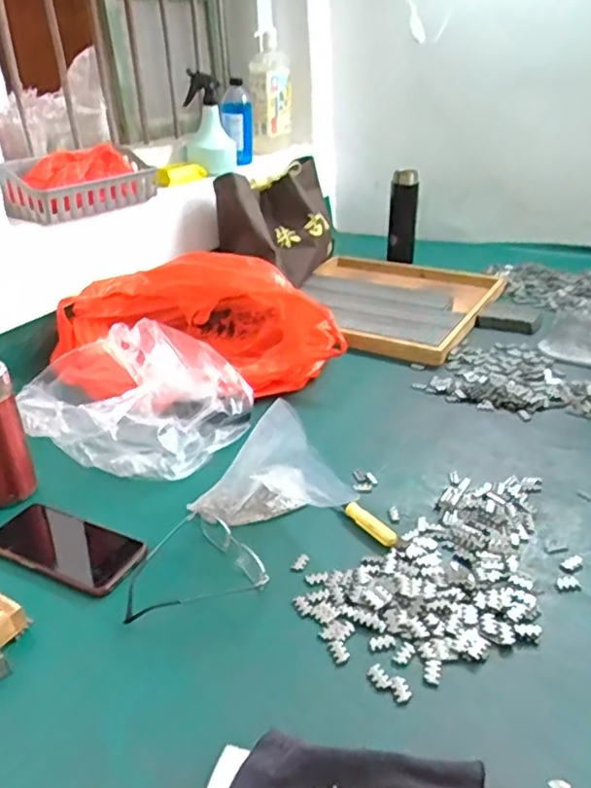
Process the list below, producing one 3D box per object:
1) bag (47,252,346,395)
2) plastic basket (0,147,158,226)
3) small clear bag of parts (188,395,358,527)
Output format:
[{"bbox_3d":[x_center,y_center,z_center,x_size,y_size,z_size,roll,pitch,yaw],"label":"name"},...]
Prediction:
[{"bbox_3d":[-0.137,-0.126,1.032,0.437,0.142,0.280,5,29,13],"label":"bag"},{"bbox_3d":[-0.366,-0.350,1.061,0.113,0.092,0.286,15,33,30],"label":"plastic basket"},{"bbox_3d":[-0.030,0.077,0.661,0.183,0.139,0.043,4,29,10],"label":"small clear bag of parts"}]

